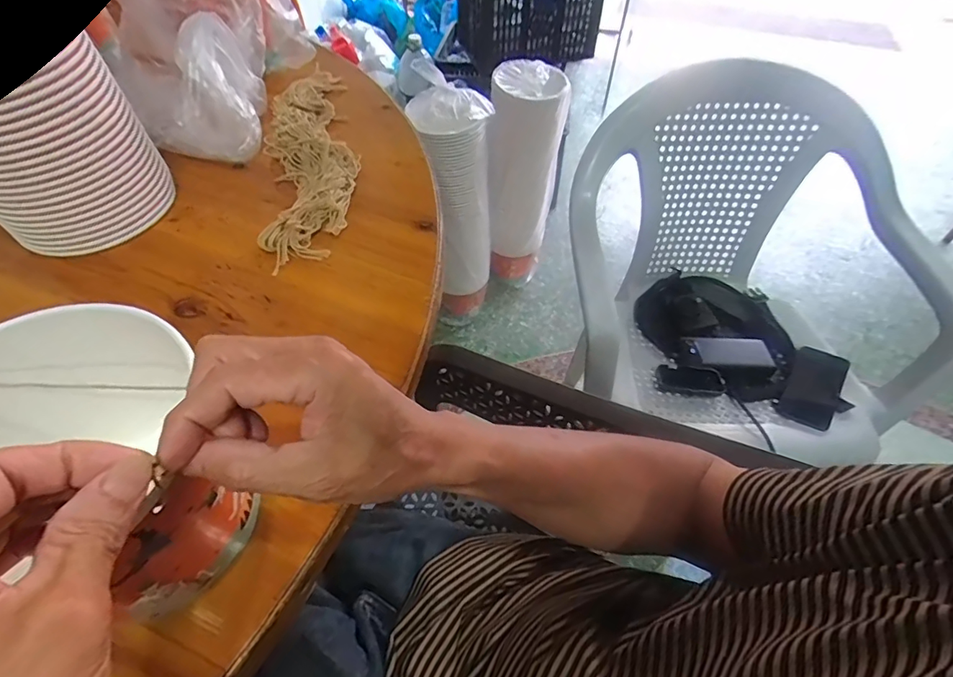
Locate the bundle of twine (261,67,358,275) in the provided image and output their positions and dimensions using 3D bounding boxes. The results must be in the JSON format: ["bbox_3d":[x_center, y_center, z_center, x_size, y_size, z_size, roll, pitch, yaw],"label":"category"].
[{"bbox_3d":[-0.201,-0.236,0.582,0.099,0.032,0.370,-9,54,-7],"label":"bundle of twine"}]

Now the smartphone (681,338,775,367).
[{"bbox_3d":[0.455,0.018,0.865,0.150,0.013,0.065,3,54,2],"label":"smartphone"}]

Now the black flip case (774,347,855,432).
[{"bbox_3d":[0.566,0.083,0.794,0.090,0.011,0.147,26,68,25],"label":"black flip case"}]

